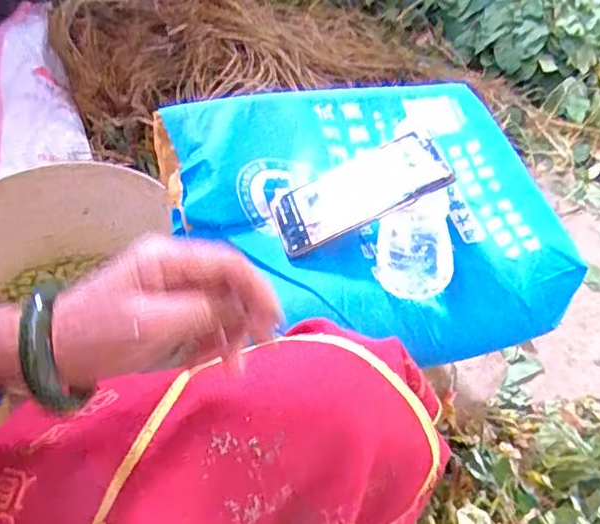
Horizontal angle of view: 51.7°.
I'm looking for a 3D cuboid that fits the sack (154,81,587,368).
[{"bbox_3d":[0.059,-0.053,0.610,0.346,0.088,0.316,-10,53,-14],"label":"sack"}]

